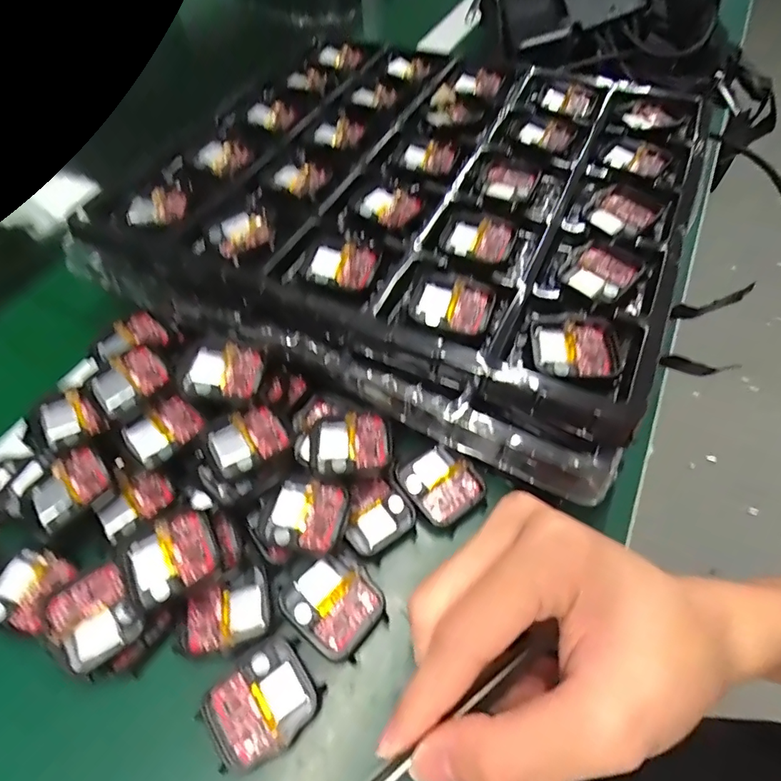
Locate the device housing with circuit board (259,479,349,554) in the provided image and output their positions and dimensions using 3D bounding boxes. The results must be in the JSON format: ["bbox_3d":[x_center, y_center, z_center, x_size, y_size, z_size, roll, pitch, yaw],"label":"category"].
[{"bbox_3d":[-0.043,0.061,0.245,0.040,0.006,0.033,11,57,9],"label":"device housing with circuit board"}]

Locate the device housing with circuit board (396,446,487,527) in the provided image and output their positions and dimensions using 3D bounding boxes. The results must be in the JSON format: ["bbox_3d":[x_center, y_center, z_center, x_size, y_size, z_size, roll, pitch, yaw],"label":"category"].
[{"bbox_3d":[0.028,0.050,0.263,0.037,0.007,0.038,-34,61,-20],"label":"device housing with circuit board"}]

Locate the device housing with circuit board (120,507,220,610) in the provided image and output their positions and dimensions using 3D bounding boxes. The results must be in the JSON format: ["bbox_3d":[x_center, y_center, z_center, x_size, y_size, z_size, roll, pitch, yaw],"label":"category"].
[{"bbox_3d":[-0.100,0.075,0.226,0.039,0.005,0.036,-29,59,-17],"label":"device housing with circuit board"}]

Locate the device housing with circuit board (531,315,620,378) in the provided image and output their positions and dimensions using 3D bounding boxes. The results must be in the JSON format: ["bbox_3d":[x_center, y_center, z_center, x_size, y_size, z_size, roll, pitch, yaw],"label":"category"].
[{"bbox_3d":[0.092,-0.023,0.247,0.040,0.006,0.036,7,56,7],"label":"device housing with circuit board"}]

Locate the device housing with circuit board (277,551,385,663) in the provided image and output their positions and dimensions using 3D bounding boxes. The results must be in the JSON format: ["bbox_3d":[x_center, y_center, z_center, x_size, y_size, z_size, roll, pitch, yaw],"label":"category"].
[{"bbox_3d":[-0.027,0.099,0.231,0.042,0.005,0.038,34,63,22],"label":"device housing with circuit board"}]

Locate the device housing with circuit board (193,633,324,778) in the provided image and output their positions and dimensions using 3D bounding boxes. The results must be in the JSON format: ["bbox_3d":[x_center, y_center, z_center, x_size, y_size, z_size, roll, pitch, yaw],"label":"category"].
[{"bbox_3d":[-0.054,0.133,0.210,0.045,0.006,0.037,-32,61,-19],"label":"device housing with circuit board"}]

